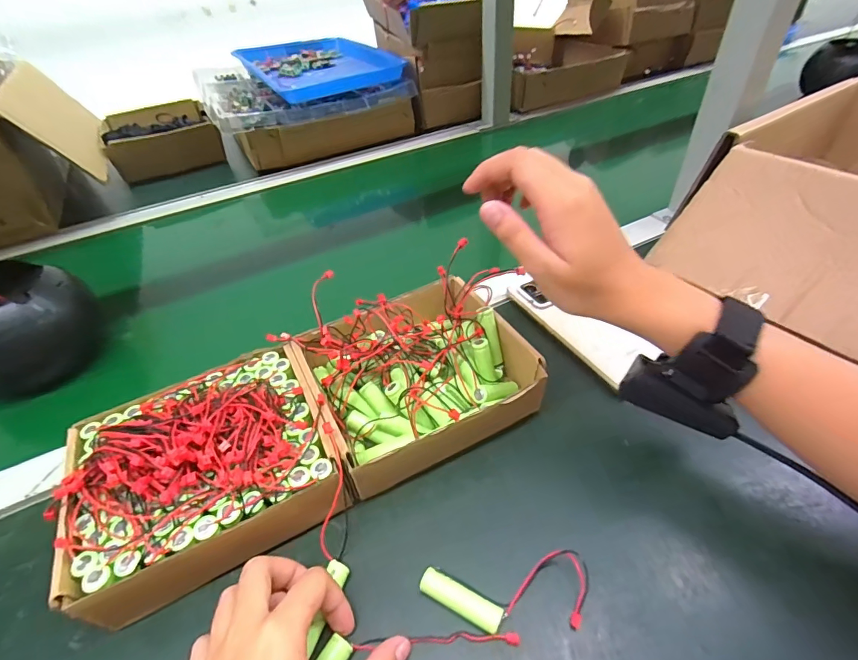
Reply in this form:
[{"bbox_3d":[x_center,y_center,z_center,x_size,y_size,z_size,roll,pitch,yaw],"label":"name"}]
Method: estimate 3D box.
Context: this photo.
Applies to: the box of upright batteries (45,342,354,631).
[{"bbox_3d":[-0.153,0.094,0.304,0.163,0.071,0.152,-23,47,-18],"label":"box of upright batteries"}]

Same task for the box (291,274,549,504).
[{"bbox_3d":[-0.004,0.032,0.353,0.175,0.063,0.159,-23,48,-16],"label":"box"}]

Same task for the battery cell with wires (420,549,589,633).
[{"bbox_3d":[0.045,0.157,0.259,0.097,0.016,0.036,-5,46,-1],"label":"battery cell with wires"}]

